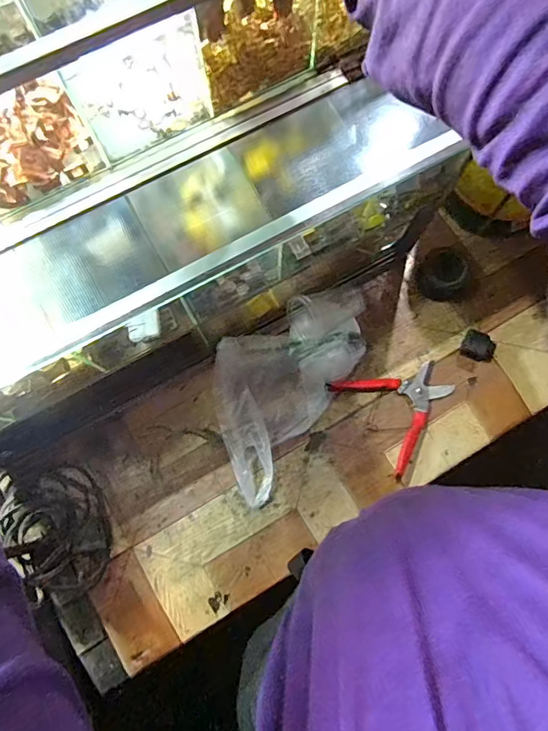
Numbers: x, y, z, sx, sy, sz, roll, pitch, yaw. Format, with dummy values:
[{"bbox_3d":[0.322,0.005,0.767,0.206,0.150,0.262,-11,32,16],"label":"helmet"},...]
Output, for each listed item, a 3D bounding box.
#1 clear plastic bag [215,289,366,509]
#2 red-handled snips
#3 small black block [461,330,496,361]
[{"bbox_3d":[0.007,0.011,0.624,0.151,0.050,0.304,33,79,8],"label":"clear plastic bag"},{"bbox_3d":[0.169,0.047,0.631,0.135,0.021,0.144,-35,79,-7],"label":"red-handled snips"},{"bbox_3d":[0.277,-0.026,0.650,0.044,0.017,0.036,15,77,4],"label":"small black block"}]

